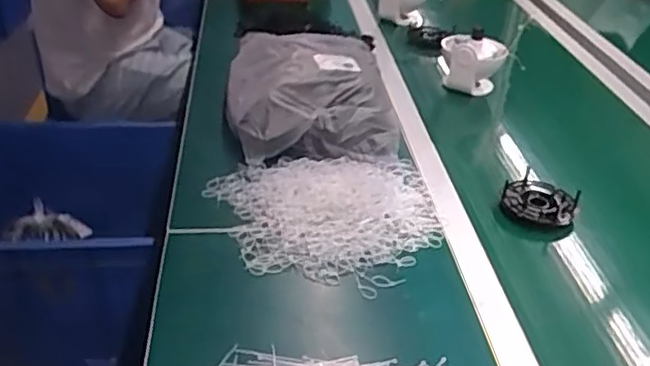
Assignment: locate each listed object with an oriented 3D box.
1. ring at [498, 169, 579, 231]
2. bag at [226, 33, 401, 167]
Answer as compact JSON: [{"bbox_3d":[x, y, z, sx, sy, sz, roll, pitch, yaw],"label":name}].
[{"bbox_3d":[0.299,0.028,0.915,0.100,0.034,0.091,3,33,-2],"label":"ring"},{"bbox_3d":[-0.030,-0.151,1.070,0.256,0.098,0.341,-1,34,-8],"label":"bag"}]

